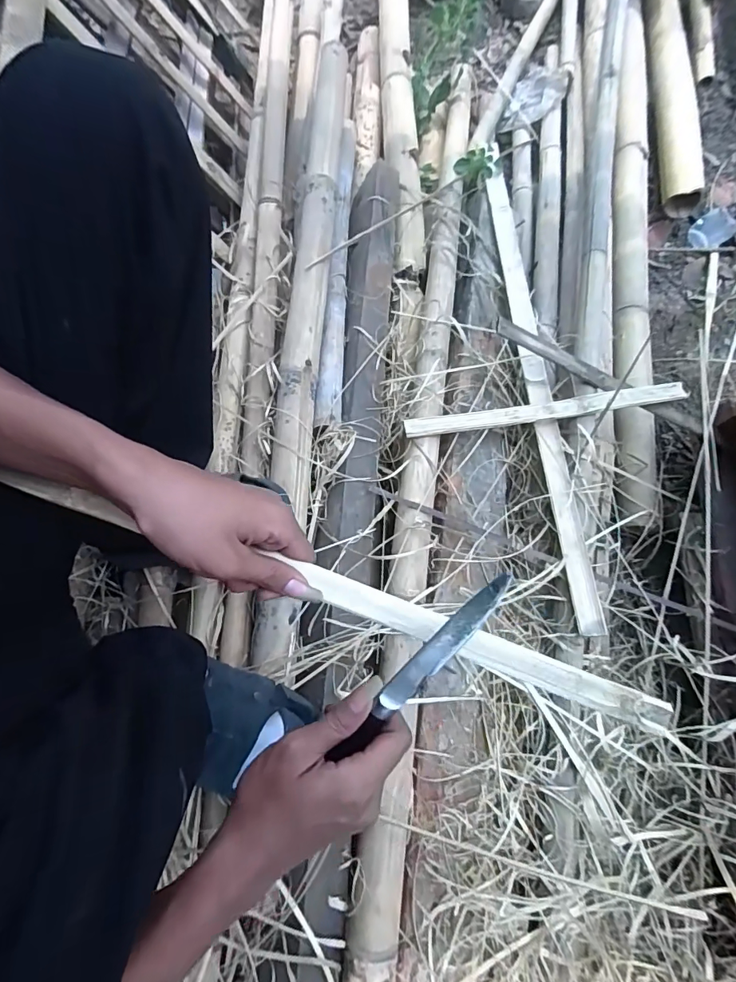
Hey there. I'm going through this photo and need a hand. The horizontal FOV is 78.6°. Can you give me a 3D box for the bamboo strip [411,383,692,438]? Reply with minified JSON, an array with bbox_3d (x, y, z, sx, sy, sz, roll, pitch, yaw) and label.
[{"bbox_3d":[0.273,-0.121,0.674,0.446,0.014,0.030,-9,76,-9],"label":"bamboo strip"}]

